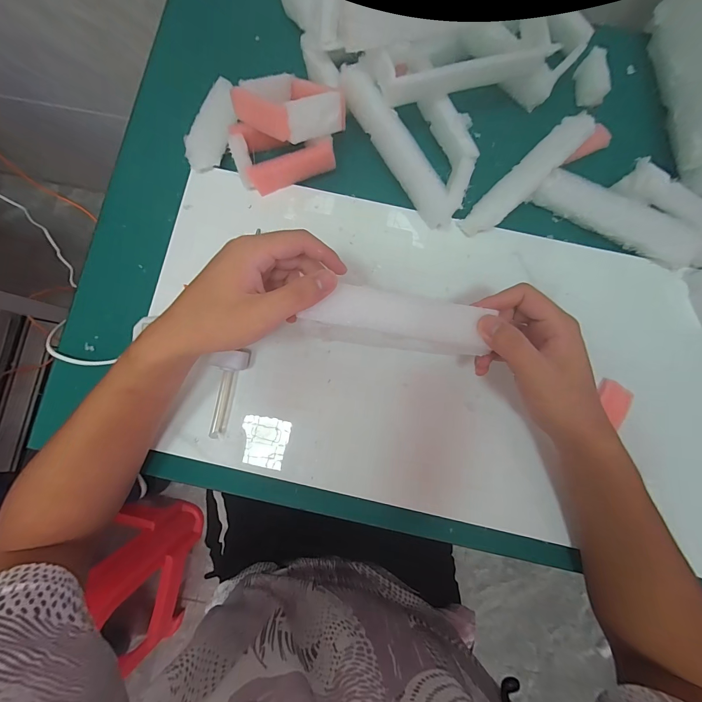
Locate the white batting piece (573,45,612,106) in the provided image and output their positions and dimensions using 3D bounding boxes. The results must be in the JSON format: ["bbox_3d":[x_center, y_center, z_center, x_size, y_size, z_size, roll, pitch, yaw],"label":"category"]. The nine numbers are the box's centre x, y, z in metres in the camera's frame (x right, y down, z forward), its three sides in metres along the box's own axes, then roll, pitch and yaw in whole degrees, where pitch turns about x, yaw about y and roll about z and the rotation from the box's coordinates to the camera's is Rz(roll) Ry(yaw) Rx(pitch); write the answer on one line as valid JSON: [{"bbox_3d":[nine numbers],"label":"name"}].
[{"bbox_3d":[0.264,-0.298,0.355,0.020,0.025,0.053,-4,82,-4],"label":"white batting piece"}]

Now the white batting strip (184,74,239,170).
[{"bbox_3d":[-0.143,-0.240,0.346,0.040,0.014,0.101,24,81,1],"label":"white batting strip"}]

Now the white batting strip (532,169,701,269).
[{"bbox_3d":[0.285,-0.133,0.331,0.188,0.024,0.045,29,81,1],"label":"white batting strip"}]

